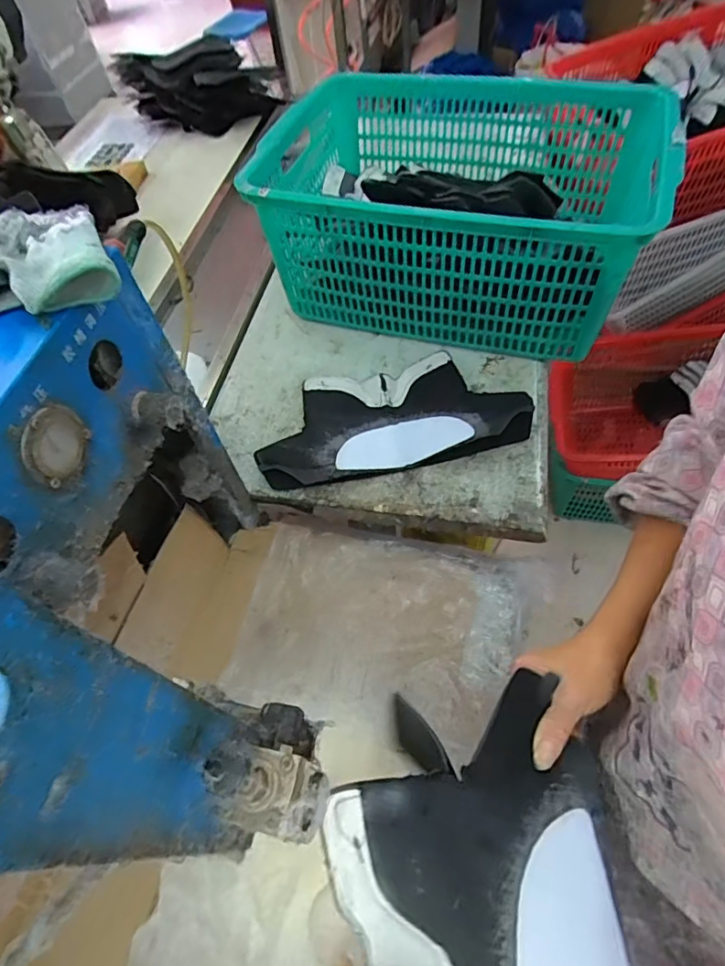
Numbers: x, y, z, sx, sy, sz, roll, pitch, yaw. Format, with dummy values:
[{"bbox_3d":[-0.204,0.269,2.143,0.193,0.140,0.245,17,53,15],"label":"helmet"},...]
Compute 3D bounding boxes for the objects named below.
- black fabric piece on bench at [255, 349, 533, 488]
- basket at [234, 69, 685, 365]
[{"bbox_3d":[0.036,-0.106,0.769,0.382,0.047,0.192,-11,57,-3],"label":"black fabric piece on bench"},{"bbox_3d":[0.150,-0.449,0.850,0.569,0.238,0.439,14,59,13],"label":"basket"}]

